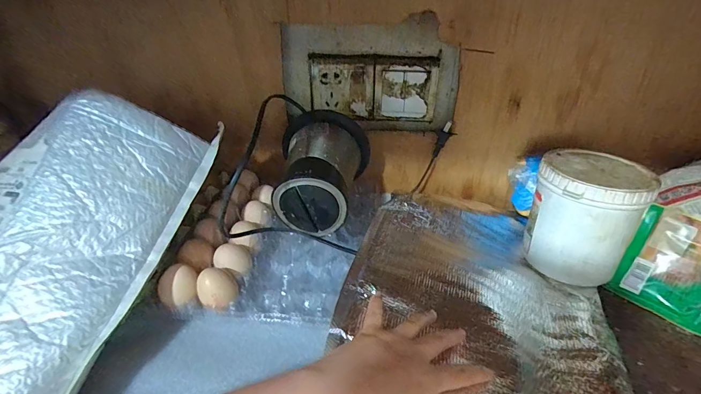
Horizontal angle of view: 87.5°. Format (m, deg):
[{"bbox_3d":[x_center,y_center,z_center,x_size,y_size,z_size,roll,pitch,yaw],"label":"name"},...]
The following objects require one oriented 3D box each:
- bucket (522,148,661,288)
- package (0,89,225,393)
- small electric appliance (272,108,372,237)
[{"bbox_3d":[0.276,0.022,0.441,0.105,0.126,0.110,0,32,0],"label":"bucket"},{"bbox_3d":[-0.278,0.035,0.333,0.195,0.073,0.309,25,64,-9],"label":"package"},{"bbox_3d":[-0.041,-0.033,0.445,0.104,0.094,0.144,6,33,10],"label":"small electric appliance"}]

